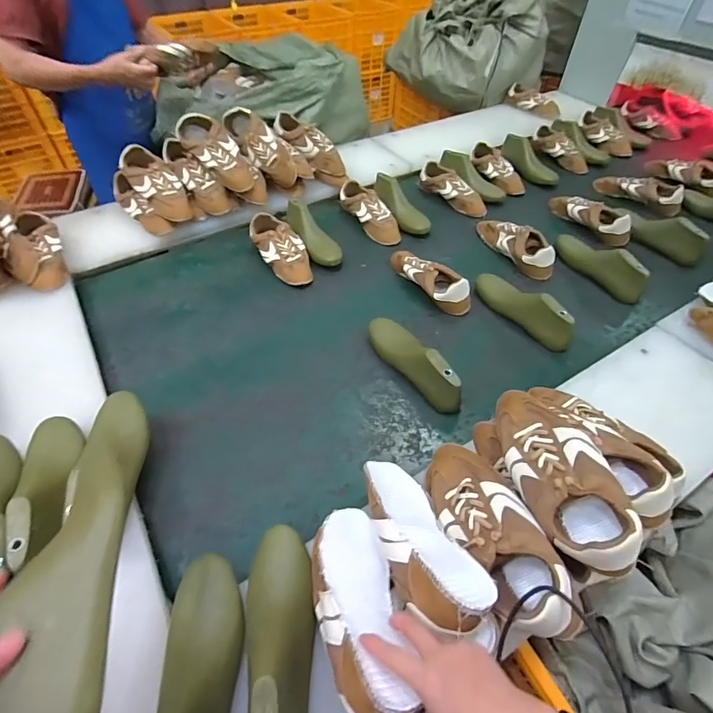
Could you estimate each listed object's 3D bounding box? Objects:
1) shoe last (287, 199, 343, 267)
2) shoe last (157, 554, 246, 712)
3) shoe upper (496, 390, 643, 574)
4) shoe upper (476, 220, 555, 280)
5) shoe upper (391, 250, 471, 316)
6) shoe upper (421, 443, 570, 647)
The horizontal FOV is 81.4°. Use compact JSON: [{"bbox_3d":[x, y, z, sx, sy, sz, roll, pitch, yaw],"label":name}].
[{"bbox_3d":[-0.118,-0.319,1.083,0.077,0.082,0.235,-22,54,-17],"label":"shoe last"},{"bbox_3d":[-0.163,0.342,0.441,0.078,0.081,0.242,-9,51,-7],"label":"shoe last"},{"bbox_3d":[0.253,0.138,0.524,0.105,0.078,0.235,-2,50,-2],"label":"shoe upper"},{"bbox_3d":[0.409,-0.297,1.077,0.074,0.075,0.253,-24,54,-19],"label":"shoe upper"},{"bbox_3d":[0.164,-0.190,0.982,0.085,0.079,0.246,-27,55,-20],"label":"shoe upper"},{"bbox_3d":[0.160,0.206,0.511,0.099,0.081,0.244,-15,39,-13],"label":"shoe upper"}]

